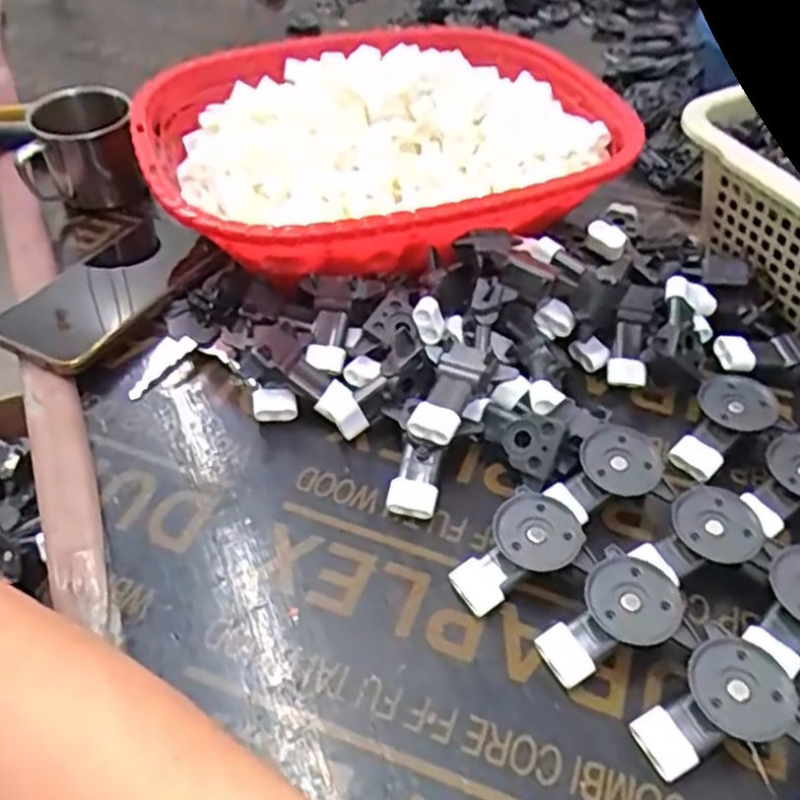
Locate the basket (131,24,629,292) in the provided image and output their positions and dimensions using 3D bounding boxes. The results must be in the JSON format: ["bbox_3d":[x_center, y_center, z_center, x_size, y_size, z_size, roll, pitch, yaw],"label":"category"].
[{"bbox_3d":[-0.007,-0.198,0.557,0.356,0.079,0.285,-17,50,-17],"label":"basket"}]

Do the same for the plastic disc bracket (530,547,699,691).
[{"bbox_3d":[0.099,0.103,0.340,0.066,0.024,0.049,-17,50,-17],"label":"plastic disc bracket"}]

